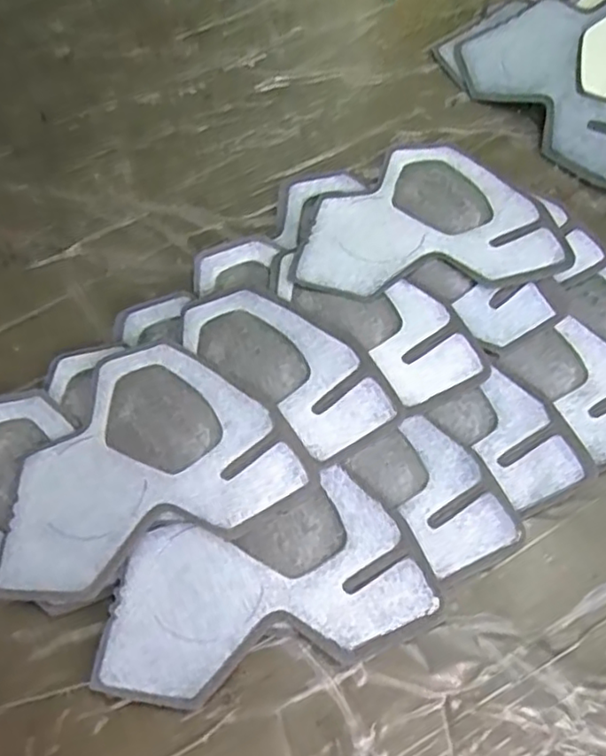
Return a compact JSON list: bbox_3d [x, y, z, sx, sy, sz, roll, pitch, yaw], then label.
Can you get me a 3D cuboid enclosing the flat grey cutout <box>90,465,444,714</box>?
[{"bbox_3d":[-0.017,0.085,0.264,0.130,0.007,0.071,-17,62,-7],"label":"flat grey cutout"}]

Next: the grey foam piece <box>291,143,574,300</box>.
[{"bbox_3d":[0.061,-0.086,0.347,0.132,0.014,0.102,-7,62,-1],"label":"grey foam piece"}]

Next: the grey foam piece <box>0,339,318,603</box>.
[{"bbox_3d":[-0.074,0.035,0.288,0.129,0.009,0.099,-25,63,-11],"label":"grey foam piece"}]

